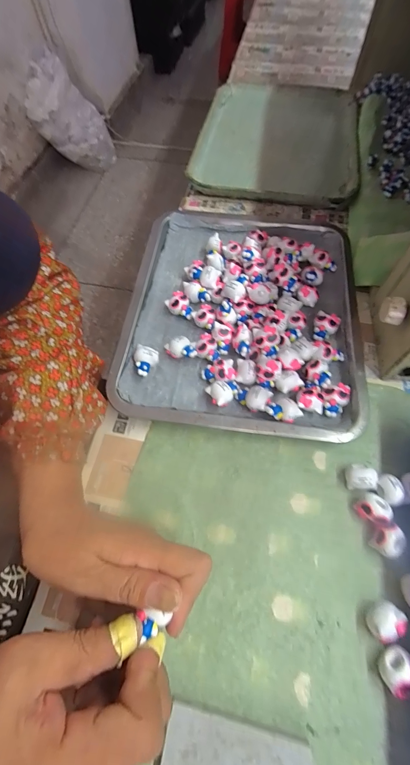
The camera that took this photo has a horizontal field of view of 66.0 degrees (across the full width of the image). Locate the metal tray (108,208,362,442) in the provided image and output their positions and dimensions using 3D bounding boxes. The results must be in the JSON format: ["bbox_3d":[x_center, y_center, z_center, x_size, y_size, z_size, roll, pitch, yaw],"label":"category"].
[{"bbox_3d":[0.046,-0.089,0.369,0.263,0.036,0.302,6,63,6],"label":"metal tray"}]

